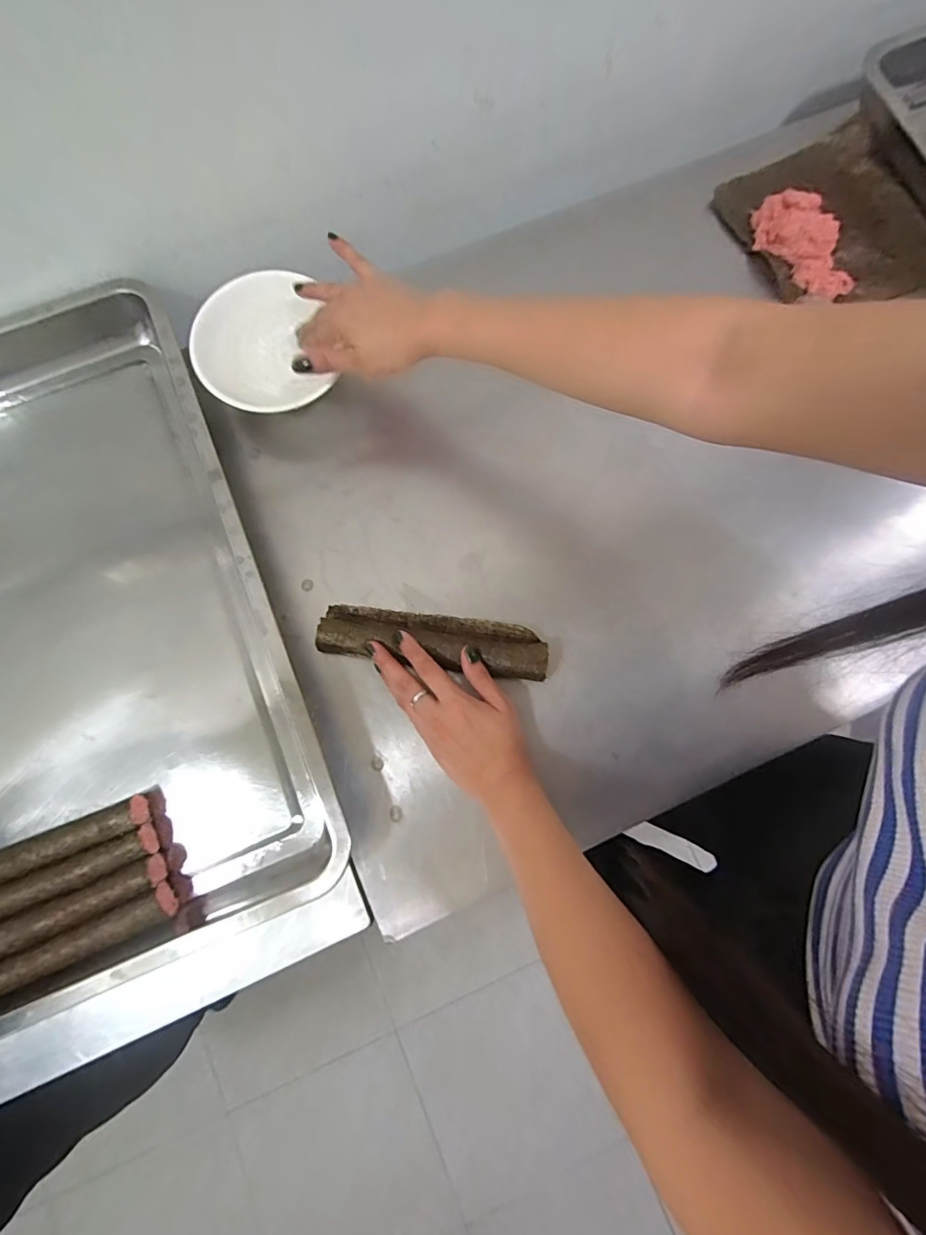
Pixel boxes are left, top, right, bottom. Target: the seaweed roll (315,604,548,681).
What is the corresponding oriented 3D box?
[{"bbox_3d":[-0.027,0.019,0.444,0.202,0.030,0.050,8,80,2],"label":"seaweed roll"}]

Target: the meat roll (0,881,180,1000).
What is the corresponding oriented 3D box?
[{"bbox_3d":[-0.328,0.269,0.387,0.196,0.024,0.028,-24,80,-4],"label":"meat roll"}]

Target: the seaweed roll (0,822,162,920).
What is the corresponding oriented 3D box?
[{"bbox_3d":[-0.349,0.221,0.395,0.193,0.027,0.024,-23,80,-4],"label":"seaweed roll"}]

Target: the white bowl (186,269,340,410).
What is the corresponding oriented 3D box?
[{"bbox_3d":[-0.189,-0.253,0.467,0.114,0.074,0.135,-10,79,-1],"label":"white bowl"}]

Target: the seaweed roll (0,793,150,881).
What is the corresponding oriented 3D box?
[{"bbox_3d":[-0.361,0.195,0.400,0.194,0.030,0.028,-21,80,-4],"label":"seaweed roll"}]

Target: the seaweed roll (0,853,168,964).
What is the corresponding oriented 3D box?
[{"bbox_3d":[-0.338,0.245,0.391,0.196,0.020,0.028,-23,80,-4],"label":"seaweed roll"}]

